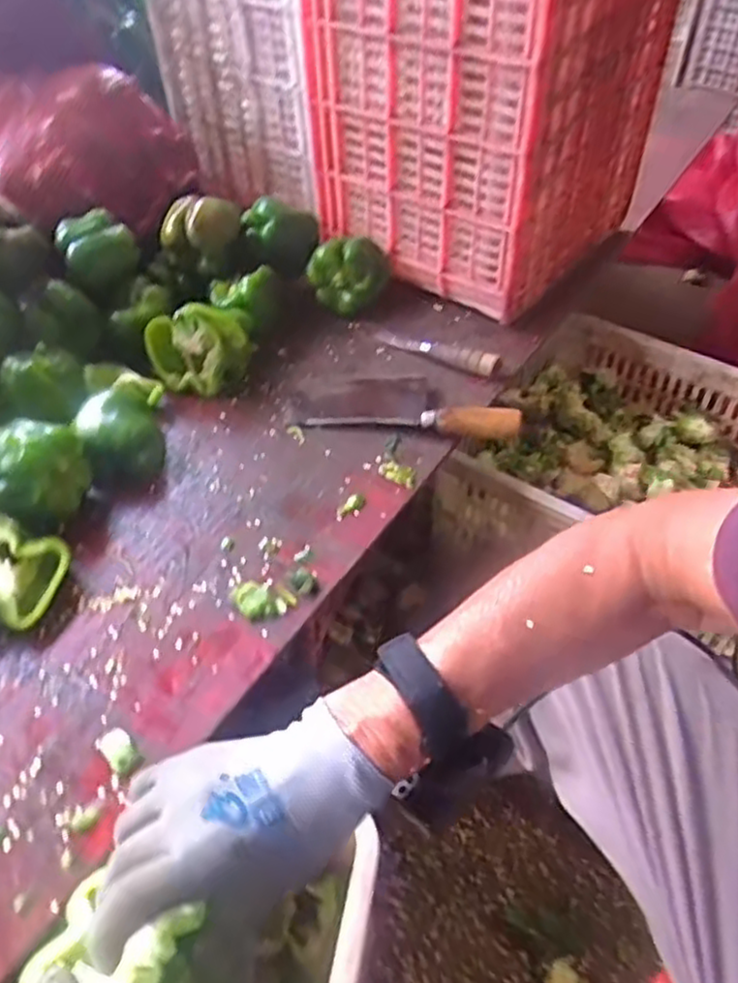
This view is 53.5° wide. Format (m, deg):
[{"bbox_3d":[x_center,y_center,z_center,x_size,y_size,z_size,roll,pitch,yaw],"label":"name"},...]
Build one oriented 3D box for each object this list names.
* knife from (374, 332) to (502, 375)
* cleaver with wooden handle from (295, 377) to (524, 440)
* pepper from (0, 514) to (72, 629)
[{"bbox_3d":[0.076,-0.166,0.841,0.152,0.026,0.024,28,53,24],"label":"knife"},{"bbox_3d":[0.035,-0.093,0.781,0.245,0.035,0.076,6,47,6],"label":"cleaver with wooden handle"},{"bbox_3d":[-0.308,0.067,0.614,0.091,0.028,0.081,28,53,-14],"label":"pepper"}]

